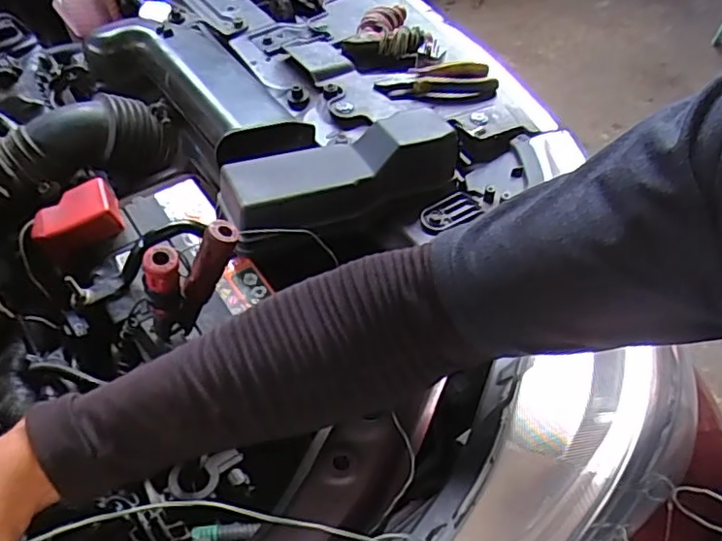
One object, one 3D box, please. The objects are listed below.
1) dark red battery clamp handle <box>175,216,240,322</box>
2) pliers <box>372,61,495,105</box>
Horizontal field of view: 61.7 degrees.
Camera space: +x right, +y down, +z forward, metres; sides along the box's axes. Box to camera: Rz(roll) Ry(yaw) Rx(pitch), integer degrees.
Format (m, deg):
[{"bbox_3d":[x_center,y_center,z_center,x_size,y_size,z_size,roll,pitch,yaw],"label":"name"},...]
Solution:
[{"bbox_3d":[-0.113,0.004,0.435,0.022,0.092,0.015,-1,44,-41],"label":"dark red battery clamp handle"},{"bbox_3d":[0.092,-0.222,0.720,0.144,0.026,0.061,-11,52,-8],"label":"pliers"}]

